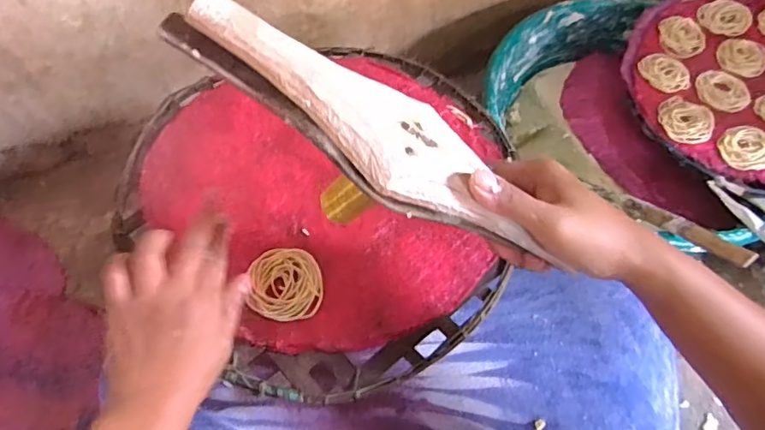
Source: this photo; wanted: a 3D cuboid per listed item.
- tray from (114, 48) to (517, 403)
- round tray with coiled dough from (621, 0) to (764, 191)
[{"bbox_3d":[-0.071,-0.028,0.560,0.378,0.029,0.396,0,60,-1],"label":"tray"},{"bbox_3d":[0.520,-0.183,0.758,0.333,0.041,0.361,0,60,-1],"label":"round tray with coiled dough"}]

